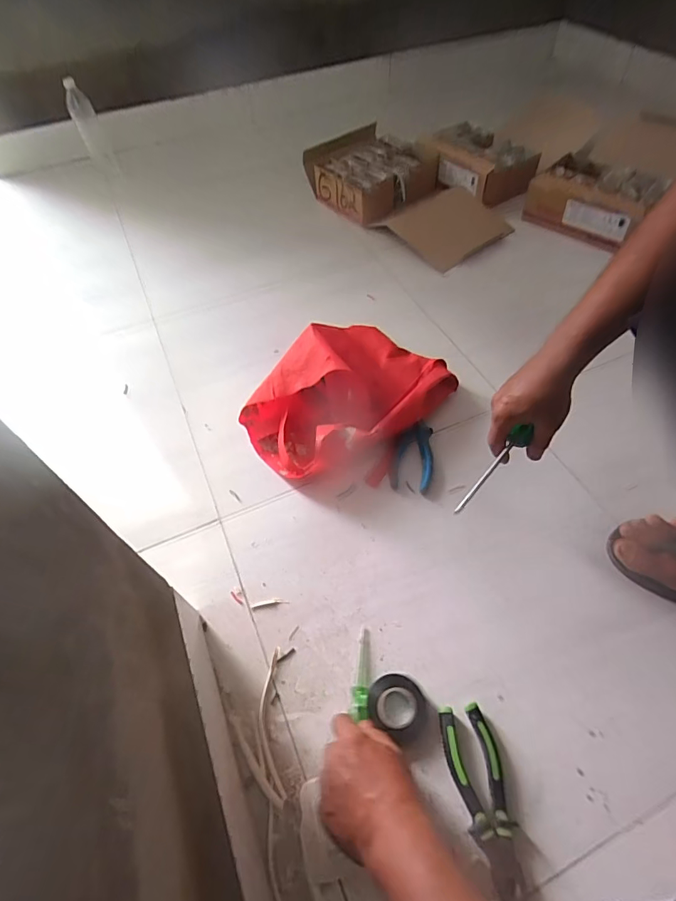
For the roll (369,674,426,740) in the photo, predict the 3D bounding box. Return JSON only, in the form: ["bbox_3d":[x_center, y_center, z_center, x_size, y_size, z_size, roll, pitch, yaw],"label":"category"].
[{"bbox_3d":[0.065,0.281,0.509,0.061,0.019,0.055,25,60,20],"label":"roll"}]

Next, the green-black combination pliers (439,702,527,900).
[{"bbox_3d":[0.145,0.348,0.455,0.052,0.024,0.165,-8,55,-2],"label":"green-black combination pliers"}]

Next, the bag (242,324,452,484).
[{"bbox_3d":[0.024,-0.103,0.724,0.234,0.105,0.335,32,60,22],"label":"bag"}]

